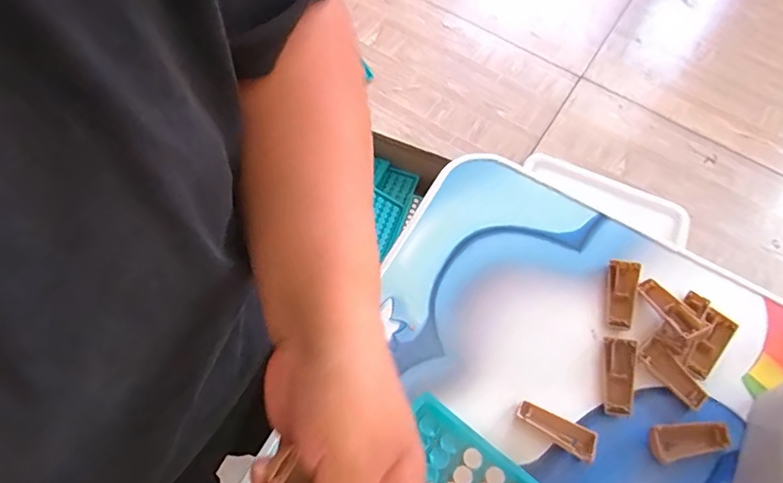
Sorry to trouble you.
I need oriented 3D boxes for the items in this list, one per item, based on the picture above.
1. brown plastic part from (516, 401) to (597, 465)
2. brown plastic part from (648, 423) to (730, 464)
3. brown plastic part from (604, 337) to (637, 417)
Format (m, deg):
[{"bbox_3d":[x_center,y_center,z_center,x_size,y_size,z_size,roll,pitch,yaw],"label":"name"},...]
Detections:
[{"bbox_3d":[0.102,0.116,0.329,0.049,0.009,0.019,30,66,11],"label":"brown plastic part"},{"bbox_3d":[0.185,0.125,0.330,0.049,0.008,0.021,-1,64,-4],"label":"brown plastic part"},{"bbox_3d":[0.149,0.087,0.344,0.019,0.012,0.049,10,64,1],"label":"brown plastic part"}]

